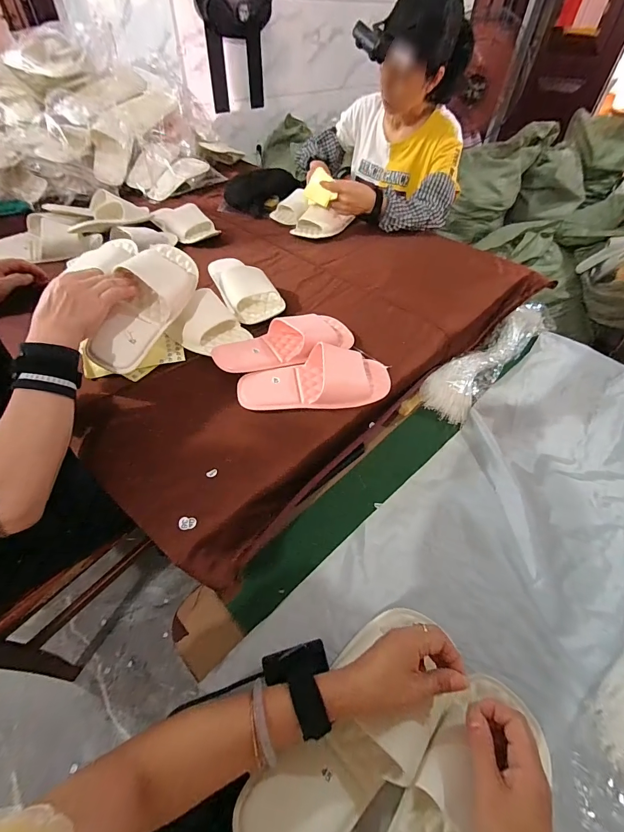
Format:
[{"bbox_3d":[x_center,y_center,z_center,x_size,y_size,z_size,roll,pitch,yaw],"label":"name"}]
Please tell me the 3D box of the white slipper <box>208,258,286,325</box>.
[{"bbox_3d":[-0.141,-0.265,0.708,0.109,0.052,0.239,-25,55,-22],"label":"white slipper"}]

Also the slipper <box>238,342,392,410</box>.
[{"bbox_3d":[0.008,-0.059,0.538,0.229,0.058,0.097,-4,50,-6],"label":"slipper"}]

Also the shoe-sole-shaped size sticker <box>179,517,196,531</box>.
[{"bbox_3d":[-0.142,0.122,0.410,0.018,0.004,0.015,-5,75,-20],"label":"shoe-sole-shaped size sticker"}]

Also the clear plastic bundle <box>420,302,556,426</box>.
[{"bbox_3d":[0.386,-0.132,0.756,0.447,0.036,0.094,-35,59,-28],"label":"clear plastic bundle"}]

